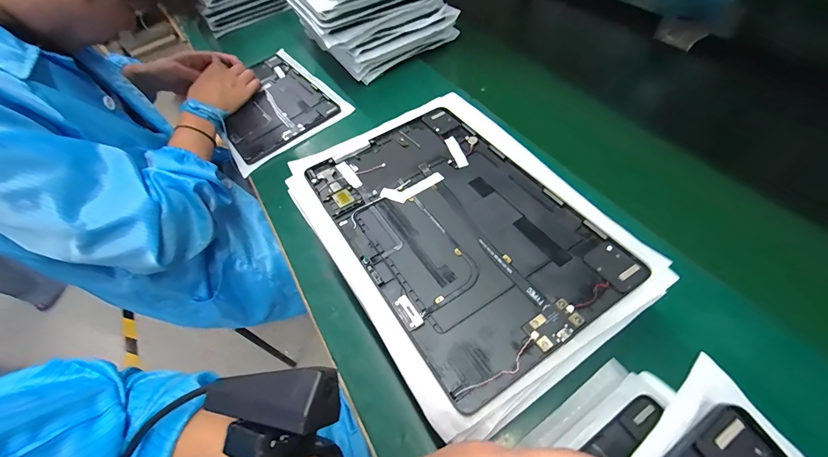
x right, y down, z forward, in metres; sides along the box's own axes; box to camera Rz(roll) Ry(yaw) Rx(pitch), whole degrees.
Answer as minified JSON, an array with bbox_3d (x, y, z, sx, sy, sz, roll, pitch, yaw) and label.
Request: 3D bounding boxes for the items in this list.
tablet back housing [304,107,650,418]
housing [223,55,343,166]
[{"bbox_3d":[0.030,-0.009,0.293,0.166,0.009,0.254,-29,54,-17],"label":"tablet back housing"},{"bbox_3d":[-0.252,-0.213,0.600,0.165,0.012,0.250,-37,58,-15],"label":"housing"}]

